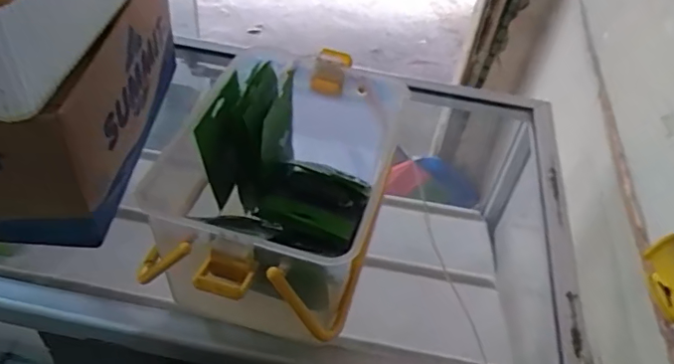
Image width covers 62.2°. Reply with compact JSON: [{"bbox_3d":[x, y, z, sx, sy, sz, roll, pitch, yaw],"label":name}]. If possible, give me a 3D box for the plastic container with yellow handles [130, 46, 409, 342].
[{"bbox_3d":[-0.061,0.018,0.557,0.195,0.155,0.299,16,47,8],"label":"plastic container with yellow handles"}]

